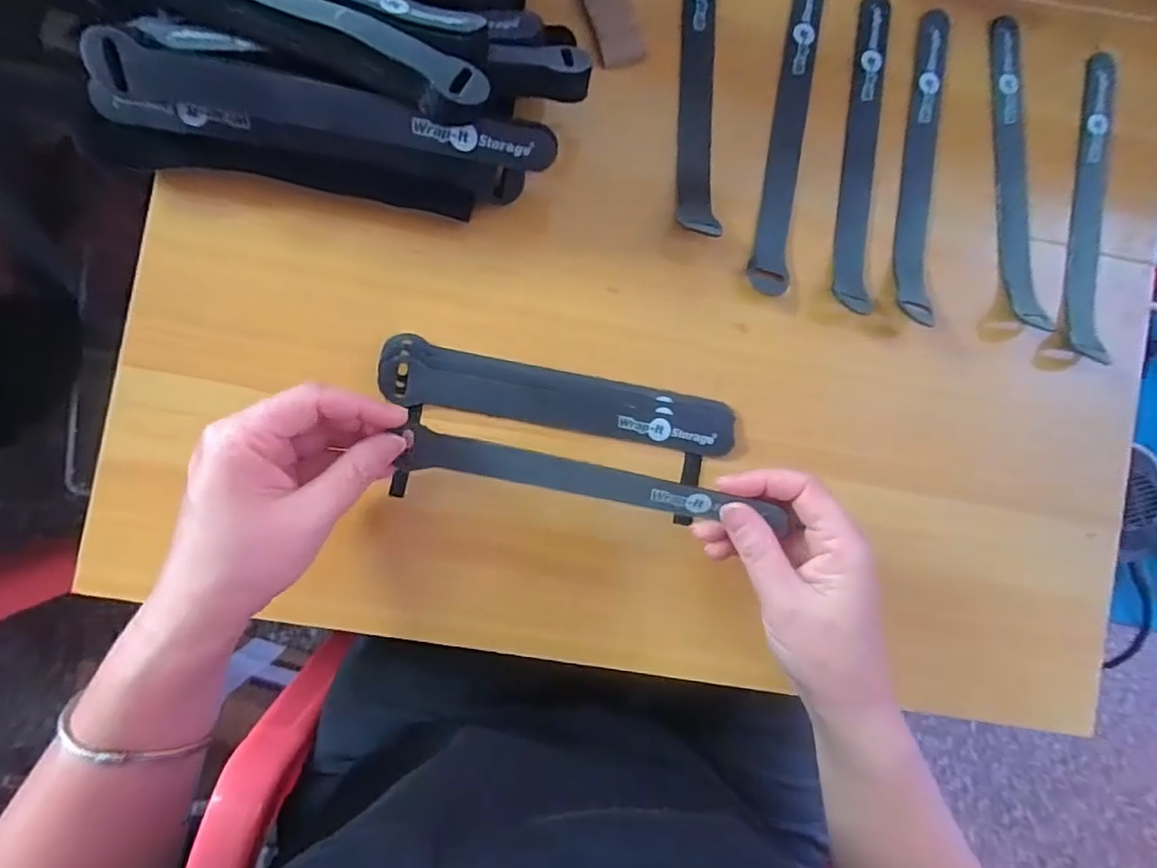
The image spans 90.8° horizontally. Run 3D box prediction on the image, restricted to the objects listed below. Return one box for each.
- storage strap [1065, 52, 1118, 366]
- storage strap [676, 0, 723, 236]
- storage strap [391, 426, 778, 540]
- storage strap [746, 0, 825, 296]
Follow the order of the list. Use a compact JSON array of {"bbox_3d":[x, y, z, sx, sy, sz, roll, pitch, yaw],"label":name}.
[{"bbox_3d":[0.325,-0.145,0.358,0.022,0.014,0.204,12,84,-6],"label":"storage strap"},{"bbox_3d":[0.072,-0.212,0.331,0.021,0.017,0.201,3,85,-6],"label":"storage strap"},{"bbox_3d":[0.012,0.025,0.291,0.181,0.009,0.017,11,84,9],"label":"storage strap"},{"bbox_3d":[0.125,-0.182,0.339,0.023,0.004,0.202,10,85,-6],"label":"storage strap"}]

